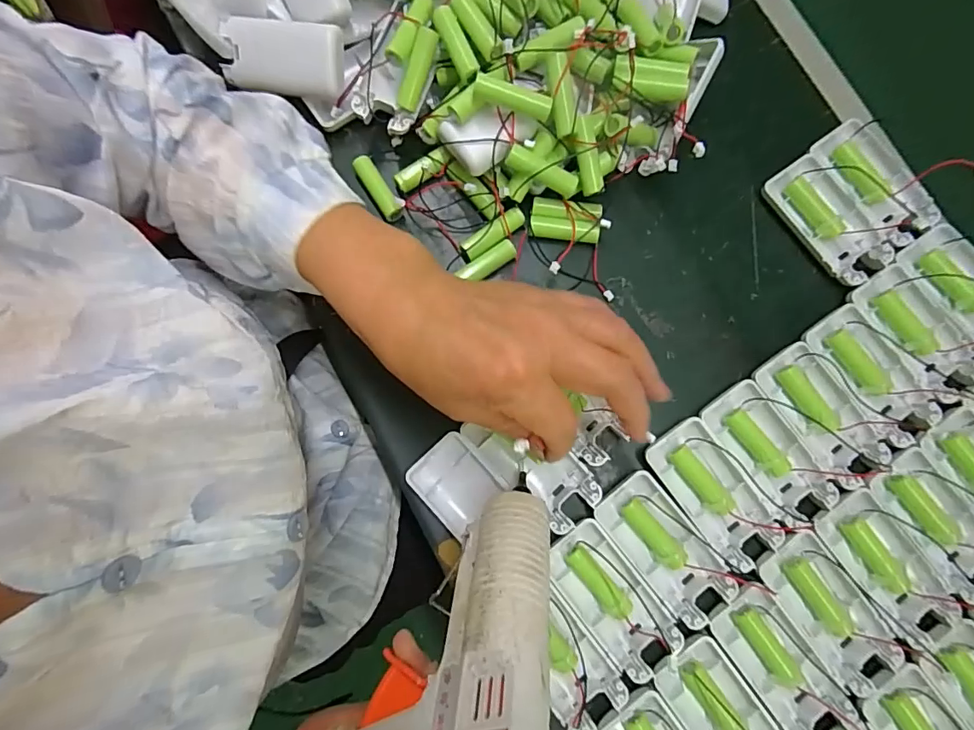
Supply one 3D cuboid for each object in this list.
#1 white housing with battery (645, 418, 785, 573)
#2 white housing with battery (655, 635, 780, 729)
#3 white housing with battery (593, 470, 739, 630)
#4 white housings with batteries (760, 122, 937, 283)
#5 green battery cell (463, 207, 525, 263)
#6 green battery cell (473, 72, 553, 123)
[{"bbox_3d":[0.146,0.083,0.313,0.043,0.014,0.095,-37,84,-6],"label":"white housing with battery"},{"bbox_3d":[0.143,0.213,0.290,0.044,0.017,0.088,-35,84,-6],"label":"white housing with battery"},{"bbox_3d":[0.113,0.115,0.309,0.044,0.016,0.092,-39,84,-6],"label":"white housing with battery"},{"bbox_3d":[0.259,-0.116,0.347,0.088,0.019,0.095,-35,84,-6],"label":"white housings with batteries"},{"bbox_3d":[0.005,-0.091,0.338,0.050,0.011,0.015,-38,84,-6],"label":"green battery cell"},{"bbox_3d":[0.016,-0.168,0.304,0.049,0.015,0.012,17,82,2],"label":"green battery cell"}]

